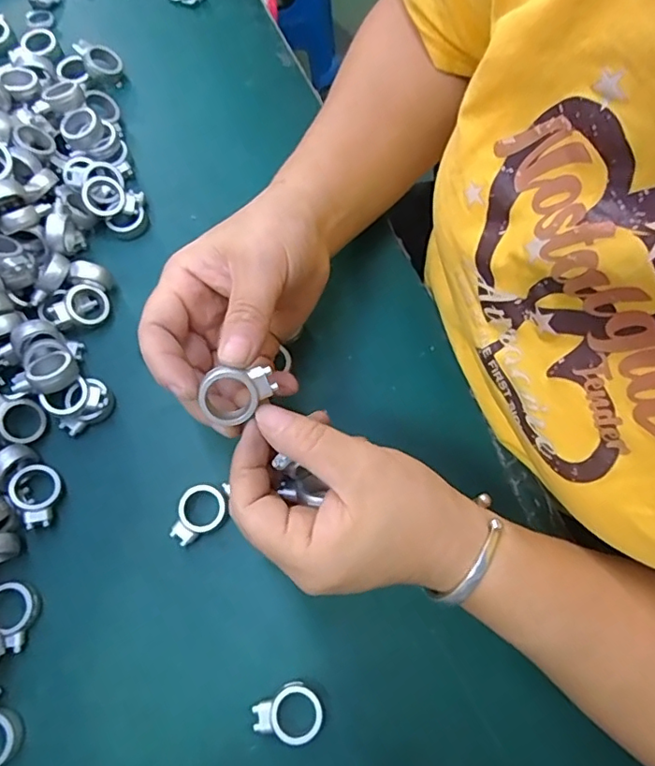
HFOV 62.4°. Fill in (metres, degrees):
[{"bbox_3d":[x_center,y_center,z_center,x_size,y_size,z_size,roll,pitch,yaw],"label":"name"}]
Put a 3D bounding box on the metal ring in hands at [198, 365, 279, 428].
[{"bbox_3d":[-0.041,0.004,0.240,0.032,0.011,0.023,-40,98,-17],"label":"metal ring in hands"}]

